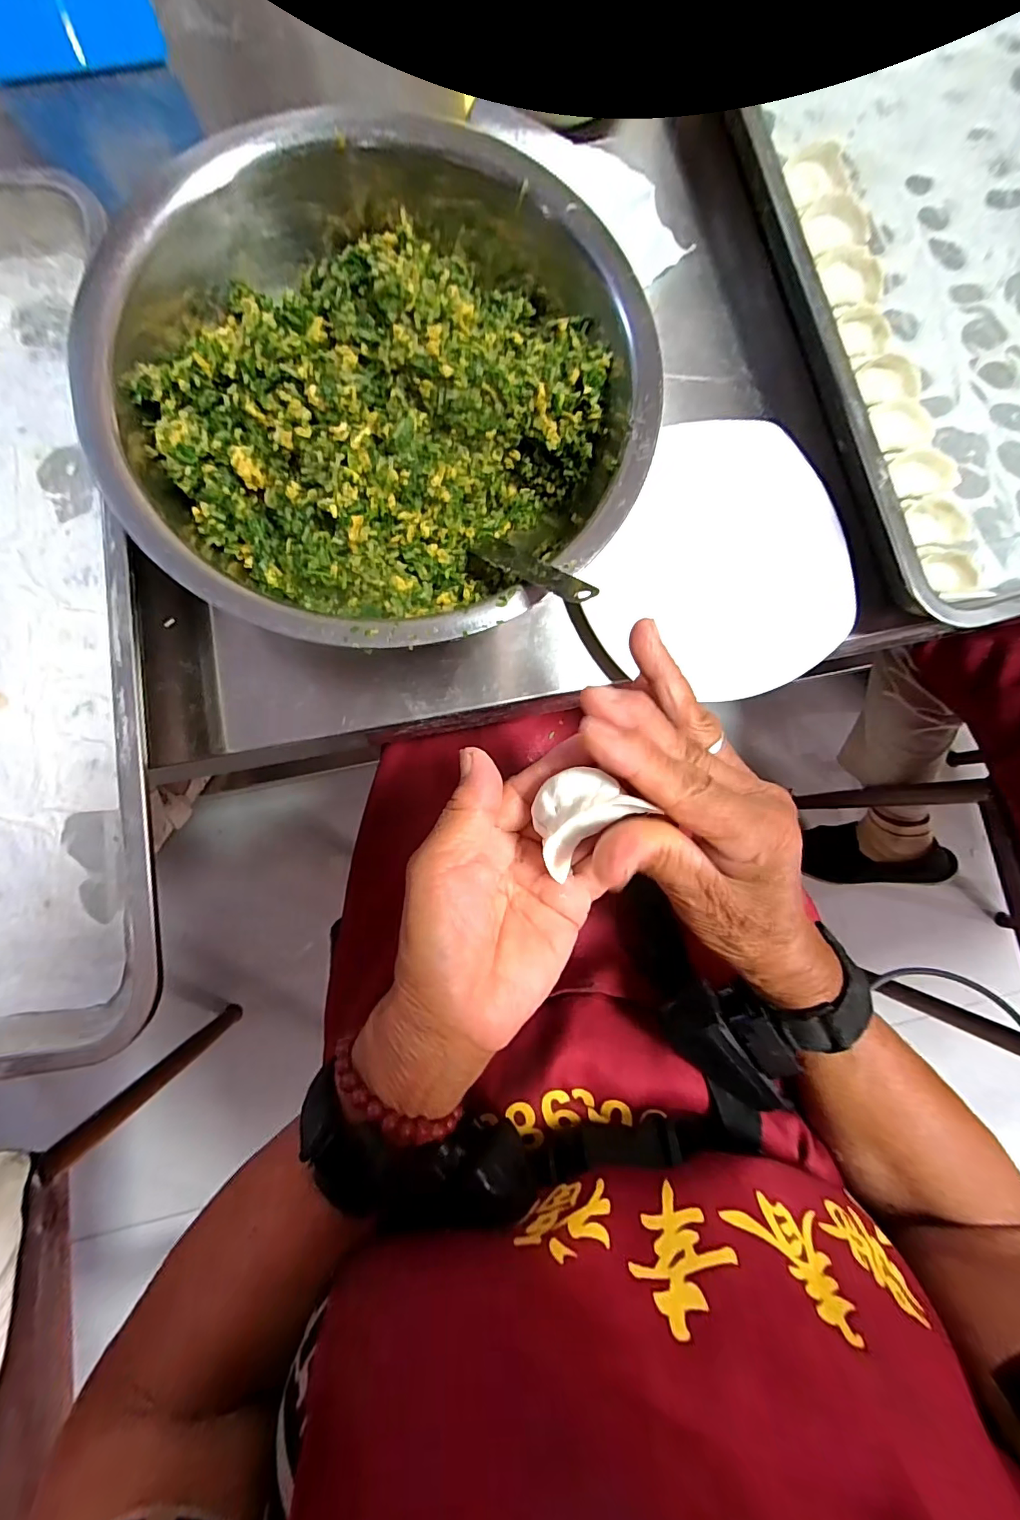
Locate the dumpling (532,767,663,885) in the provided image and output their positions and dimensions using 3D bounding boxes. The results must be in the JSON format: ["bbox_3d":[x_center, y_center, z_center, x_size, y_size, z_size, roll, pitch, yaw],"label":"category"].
[{"bbox_3d":[0.030,0.024,0.224,0.047,0.028,0.035,-41,113,14],"label":"dumpling"}]

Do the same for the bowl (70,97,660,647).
[{"bbox_3d":[-0.067,-0.202,0.285,0.284,0.100,0.298,38,83,-1],"label":"bowl"}]

